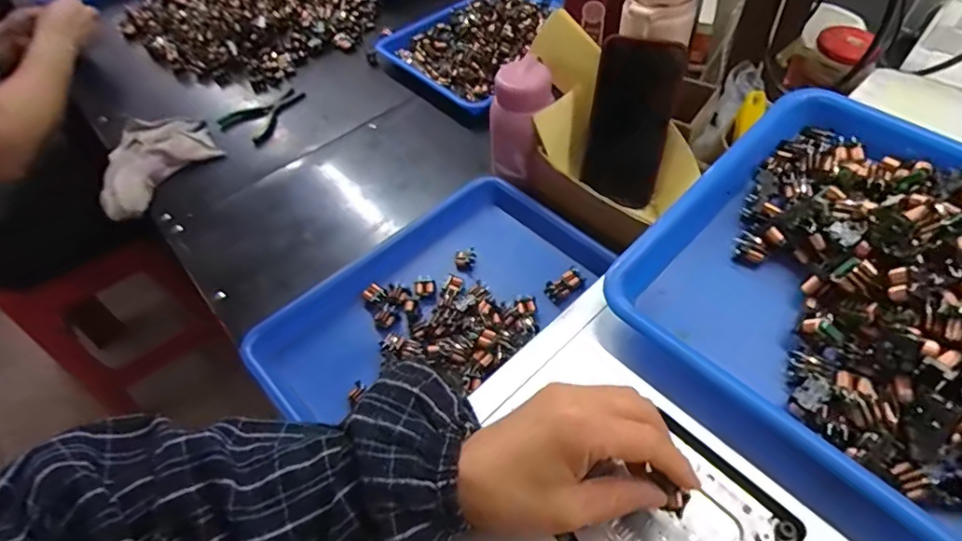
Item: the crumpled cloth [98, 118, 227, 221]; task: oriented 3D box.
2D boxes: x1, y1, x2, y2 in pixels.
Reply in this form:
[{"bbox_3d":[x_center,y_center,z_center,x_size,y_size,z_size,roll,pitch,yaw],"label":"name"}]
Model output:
[{"bbox_3d":[-0.434,-0.146,0.691,0.136,0.030,0.172,26,59,23],"label":"crumpled cloth"}]

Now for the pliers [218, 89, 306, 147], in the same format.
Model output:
[{"bbox_3d":[-0.312,-0.232,0.770,0.093,0.013,0.122,25,59,23],"label":"pliers"}]

